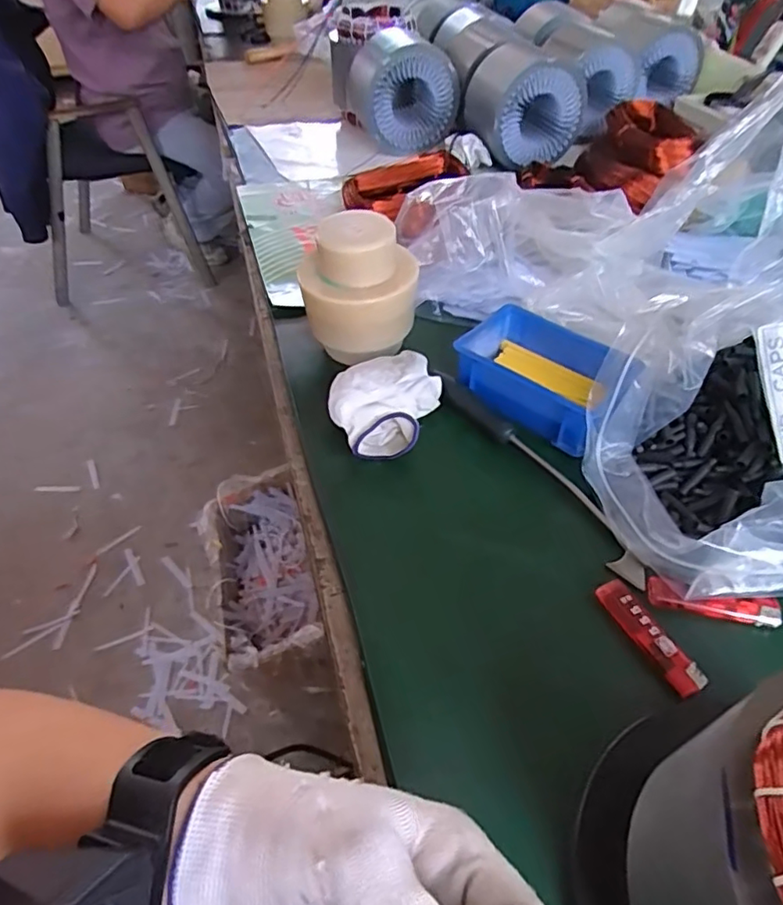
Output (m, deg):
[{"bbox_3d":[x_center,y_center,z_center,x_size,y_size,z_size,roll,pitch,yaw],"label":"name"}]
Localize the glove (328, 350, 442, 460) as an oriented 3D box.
[{"bbox_3d":[-0.005,-0.045,0.513,0.100,0.045,0.100,-5,48,-5],"label":"glove"}]

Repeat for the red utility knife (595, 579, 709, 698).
[{"bbox_3d":[0.170,0.121,0.379,0.022,0.009,0.082,-20,51,-17],"label":"red utility knife"}]

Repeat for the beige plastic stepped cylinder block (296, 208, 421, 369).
[{"bbox_3d":[-0.031,-0.153,0.565,0.109,0.134,0.091,-7,48,-6],"label":"beige plastic stepped cylinder block"}]

